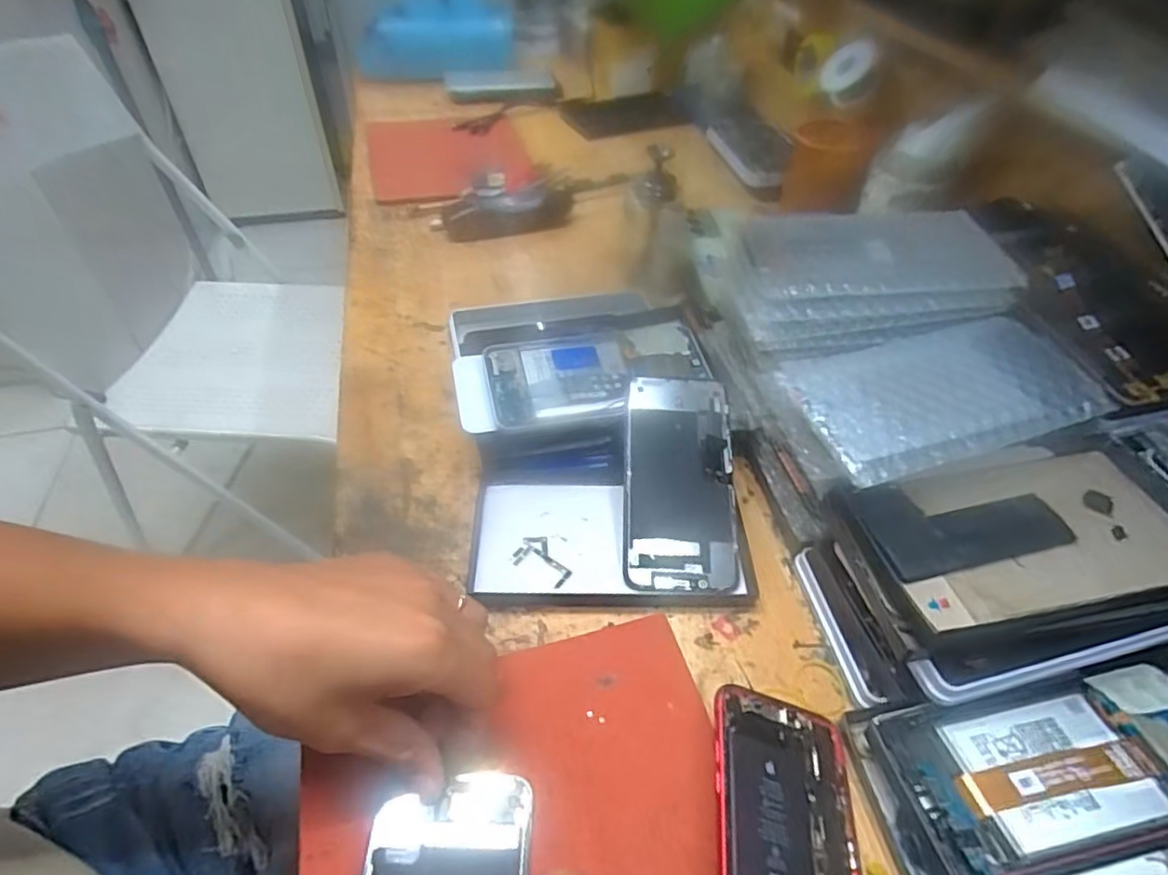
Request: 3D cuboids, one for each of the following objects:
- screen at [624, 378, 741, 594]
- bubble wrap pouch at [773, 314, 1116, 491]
[{"bbox_3d":[0.063,0.028,0.416,0.070,0.007,0.144,1,70,2],"label":"screen"},{"bbox_3d":[0.201,-0.033,0.369,0.159,0.010,0.105,-16,56,-8],"label":"bubble wrap pouch"}]

